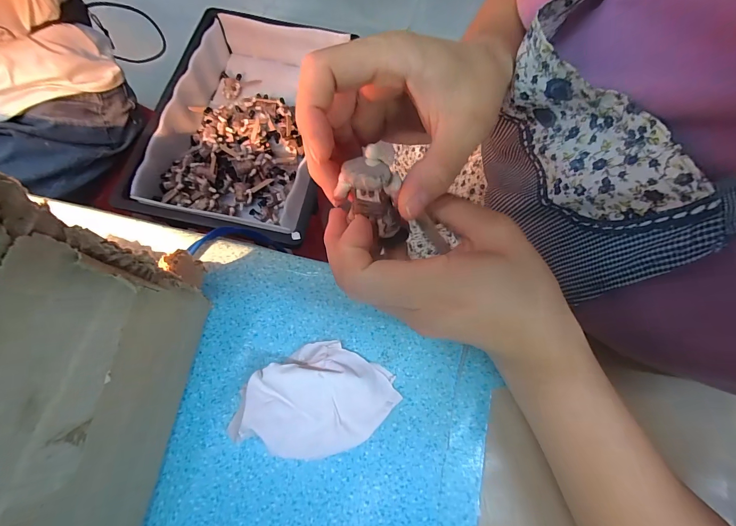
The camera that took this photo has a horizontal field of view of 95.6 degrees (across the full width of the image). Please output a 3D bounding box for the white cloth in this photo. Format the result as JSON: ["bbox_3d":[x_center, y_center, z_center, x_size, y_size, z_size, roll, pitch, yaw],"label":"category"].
[{"bbox_3d":[-0.036,0.094,0.223,0.104,0.033,0.072,-32,76,-12],"label":"white cloth"}]

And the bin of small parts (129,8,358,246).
[{"bbox_3d":[-0.214,-0.263,0.633,0.299,0.103,0.467,9,72,1],"label":"bin of small parts"}]

